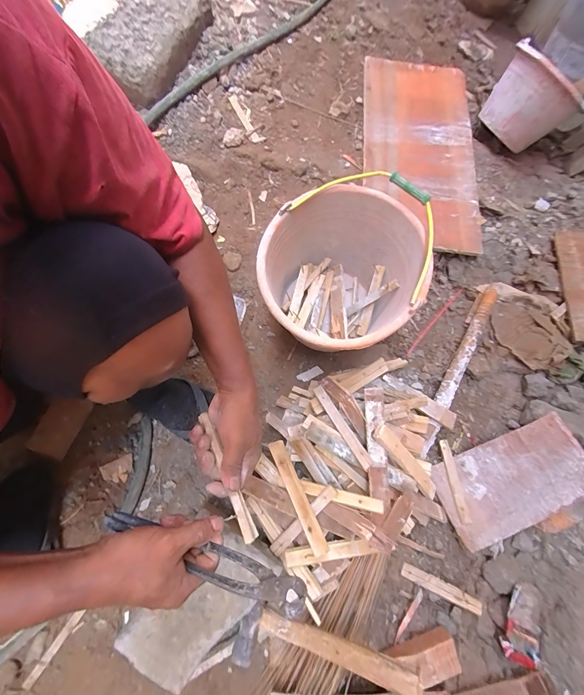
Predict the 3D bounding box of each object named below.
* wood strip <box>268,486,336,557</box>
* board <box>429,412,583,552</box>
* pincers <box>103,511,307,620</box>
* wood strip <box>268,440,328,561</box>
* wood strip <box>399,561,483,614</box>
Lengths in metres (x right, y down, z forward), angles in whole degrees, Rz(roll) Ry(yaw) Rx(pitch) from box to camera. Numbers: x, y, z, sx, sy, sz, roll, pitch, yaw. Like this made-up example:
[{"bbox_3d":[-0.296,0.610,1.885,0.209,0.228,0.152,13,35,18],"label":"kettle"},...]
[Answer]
[{"bbox_3d":[0.018,0.299,0.532,0.020,0.015,0.155,42,98,12],"label":"wood strip"},{"bbox_3d":[0.446,0.267,0.625,0.297,0.011,0.155,-24,69,-1],"label":"board"},{"bbox_3d":[-0.094,0.219,0.321,0.222,0.038,0.022,13,112,14],"label":"pincers"},{"bbox_3d":[0.008,0.256,0.538,0.028,0.010,0.190,-26,65,-3],"label":"wood strip"},{"bbox_3d":[0.283,0.456,0.583,0.156,0.009,0.026,26,69,3],"label":"wood strip"}]

